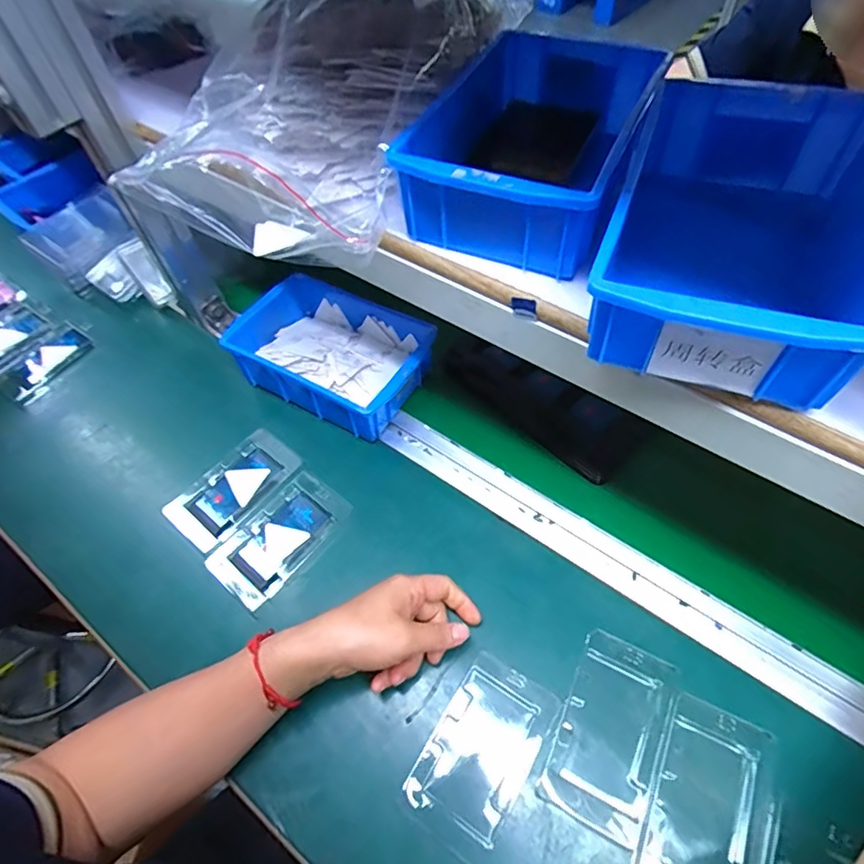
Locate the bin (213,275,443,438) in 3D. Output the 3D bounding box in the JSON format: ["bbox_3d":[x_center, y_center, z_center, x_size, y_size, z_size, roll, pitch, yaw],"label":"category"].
[{"bbox_3d":[-0.106,-0.086,0.581,0.204,0.066,0.147,27,61,21],"label":"bin"}]

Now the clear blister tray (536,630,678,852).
[{"bbox_3d":[0.134,0.223,0.395,0.069,0.013,0.124,21,59,17],"label":"clear blister tray"}]

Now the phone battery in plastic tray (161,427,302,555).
[{"bbox_3d":[-0.198,0.053,0.526,0.076,0.009,0.126,33,63,23],"label":"phone battery in plastic tray"}]

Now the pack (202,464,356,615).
[{"bbox_3d":[-0.142,0.097,0.495,0.072,0.009,0.127,36,65,25],"label":"pack"}]

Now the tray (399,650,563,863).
[{"bbox_3d":[0.037,0.238,0.392,0.072,0.012,0.123,28,62,21],"label":"tray"}]

